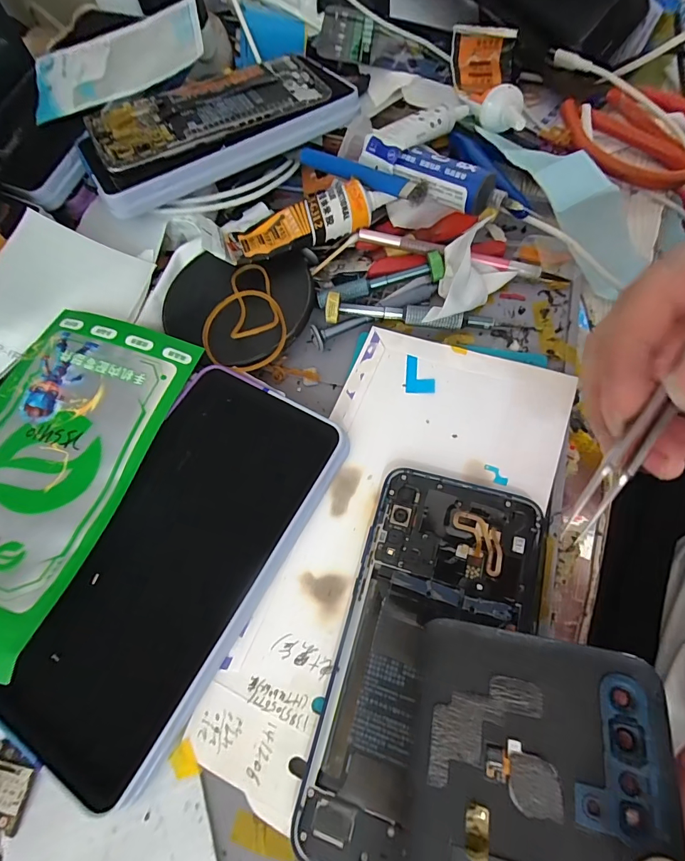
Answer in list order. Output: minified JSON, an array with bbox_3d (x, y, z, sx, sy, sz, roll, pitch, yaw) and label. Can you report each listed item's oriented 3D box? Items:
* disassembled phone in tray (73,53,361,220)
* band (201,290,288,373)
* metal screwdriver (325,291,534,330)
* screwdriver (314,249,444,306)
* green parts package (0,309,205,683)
[{"bbox_3d":[-0.089,-0.218,0.281,0.181,0.018,0.096,-31,66,-7],"label":"disassembled phone in tray"},{"bbox_3d":[-0.059,-0.060,0.243,0.050,0.009,0.055,-3,65,6],"label":"band"},{"bbox_3d":[0.051,-0.067,0.242,0.121,0.014,0.014,5,67,9],"label":"metal screwdriver"},{"bbox_3d":[0.023,-0.096,0.257,0.081,0.012,0.014,-13,70,9],"label":"screwdriver"},{"bbox_3d":[-0.157,0.014,0.206,0.095,0.031,0.173,17,71,6],"label":"green parts package"}]

